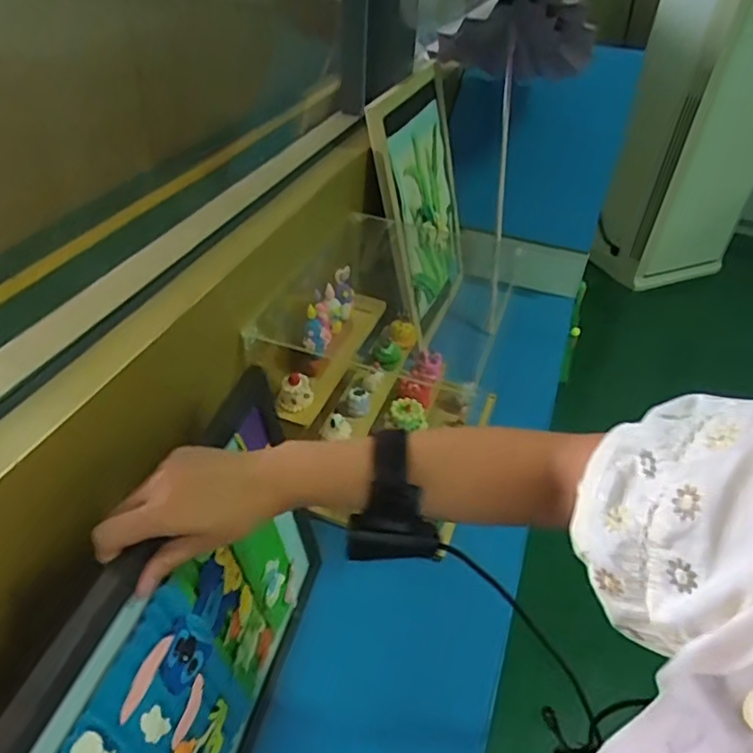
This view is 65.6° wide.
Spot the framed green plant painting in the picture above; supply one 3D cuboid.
[{"bbox_3d":[0.087,-0.291,0.991,0.024,0.404,0.298,6,43,25],"label":"framed green plant painting"}]

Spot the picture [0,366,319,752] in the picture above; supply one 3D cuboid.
[{"bbox_3d":[-0.144,0.239,0.472,0.030,0.311,0.398,2,37,18],"label":"picture"}]

